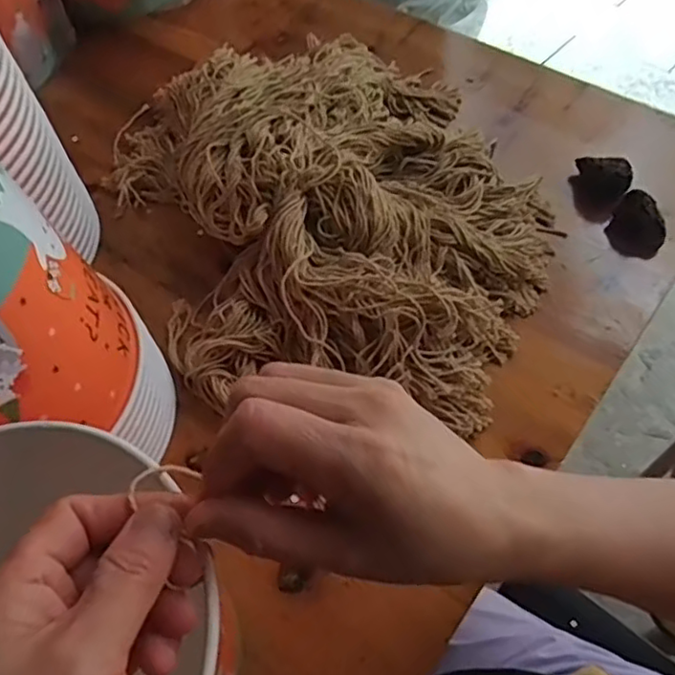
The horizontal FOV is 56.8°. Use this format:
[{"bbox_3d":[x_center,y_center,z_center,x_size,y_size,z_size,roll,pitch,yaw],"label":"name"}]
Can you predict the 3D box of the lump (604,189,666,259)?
[{"bbox_3d":[0.221,-0.082,0.456,0.039,0.033,0.033,27,64,18],"label":"lump"}]

